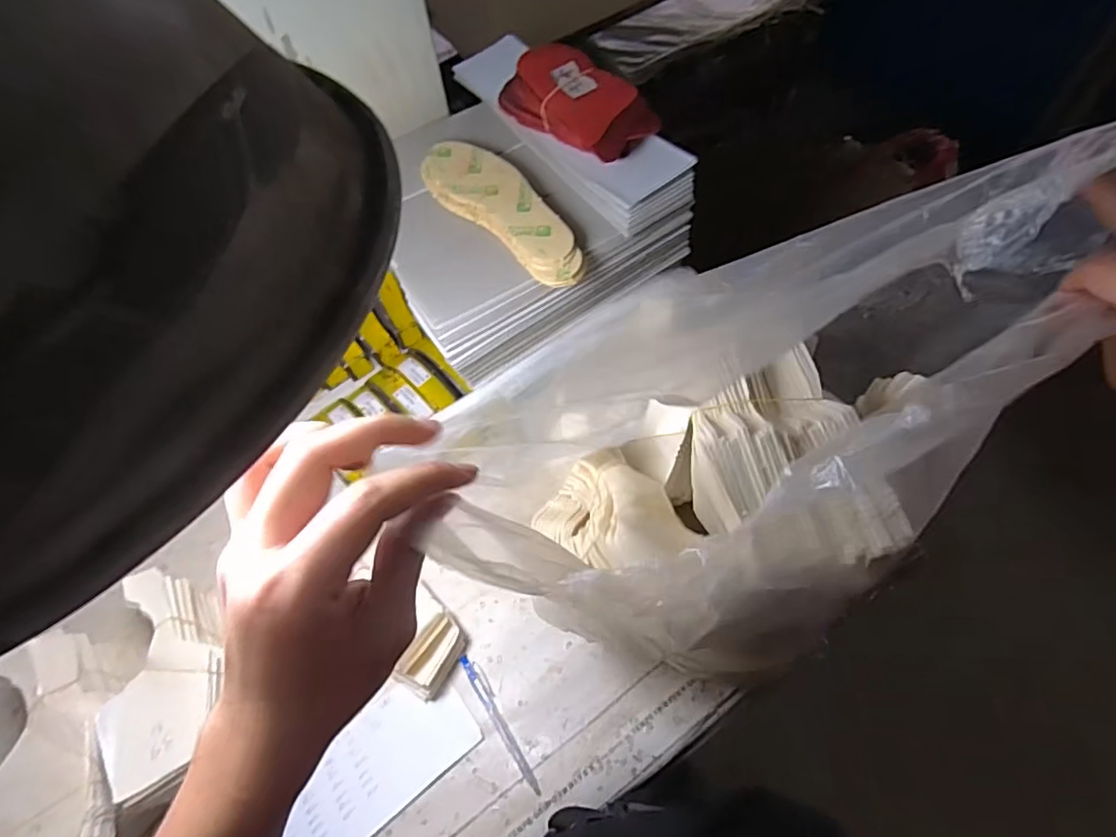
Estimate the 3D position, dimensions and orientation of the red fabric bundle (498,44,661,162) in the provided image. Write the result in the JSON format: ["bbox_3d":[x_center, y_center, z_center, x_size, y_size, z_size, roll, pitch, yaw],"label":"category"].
[{"bbox_3d":[0.019,-0.346,0.646,0.086,0.056,0.194,-37,66,-16],"label":"red fabric bundle"}]

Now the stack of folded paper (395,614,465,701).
[{"bbox_3d":[-0.123,0.237,0.585,0.037,0.050,0.077,30,67,17],"label":"stack of folded paper"}]

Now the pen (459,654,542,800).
[{"bbox_3d":[-0.056,0.294,0.572,0.015,0.011,0.141,-32,65,-14],"label":"pen"}]

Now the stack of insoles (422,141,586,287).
[{"bbox_3d":[-0.060,-0.233,0.643,0.079,0.025,0.247,-40,67,-18],"label":"stack of insoles"}]

